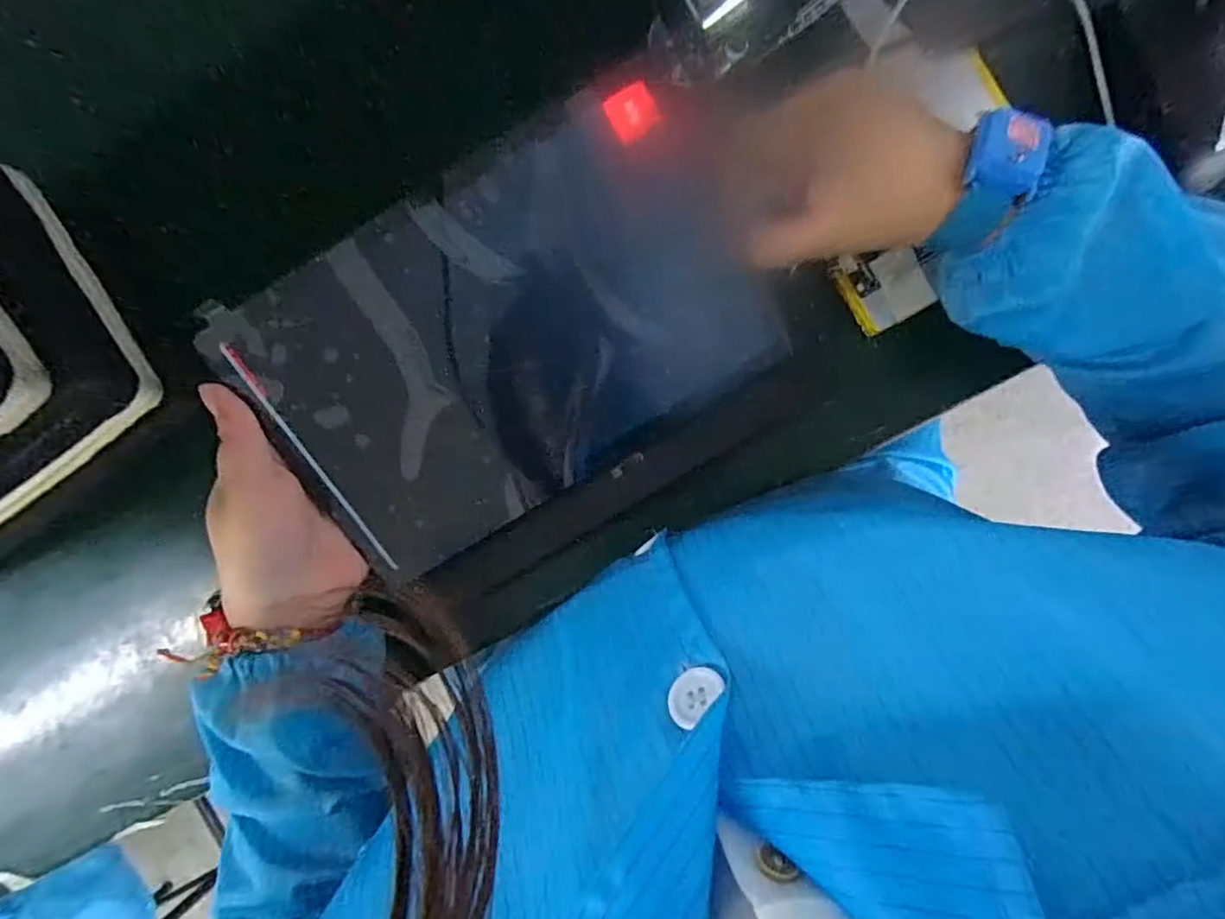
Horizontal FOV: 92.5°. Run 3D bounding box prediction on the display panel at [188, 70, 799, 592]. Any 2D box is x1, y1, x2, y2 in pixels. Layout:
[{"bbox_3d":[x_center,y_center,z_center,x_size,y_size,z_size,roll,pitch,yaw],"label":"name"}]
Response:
[{"bbox_3d":[-0.048,-0.054,0.281,0.236,0.005,0.151,-29,108,2],"label":"display panel"}]

